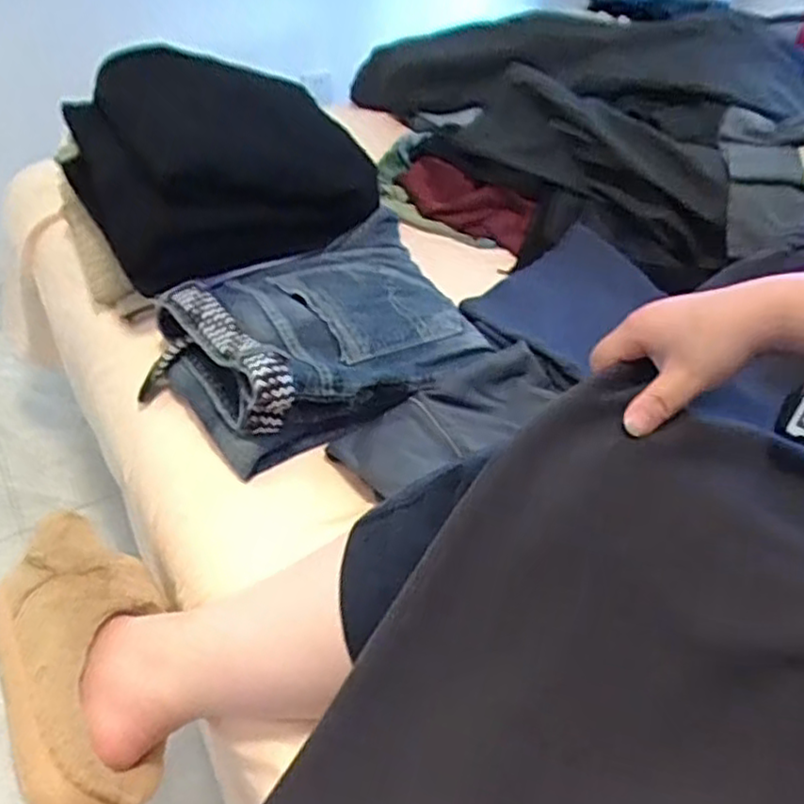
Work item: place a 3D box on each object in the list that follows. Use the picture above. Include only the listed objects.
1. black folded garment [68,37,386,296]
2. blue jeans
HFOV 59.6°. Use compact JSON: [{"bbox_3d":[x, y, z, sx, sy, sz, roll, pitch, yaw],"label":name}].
[{"bbox_3d":[-0.231,-0.300,0.883,0.334,0.169,0.311,-14,45,-17],"label":"black folded garment"},{"bbox_3d":[-0.085,-0.081,0.758,0.339,0.091,0.256,-27,49,-28],"label":"blue jeans"}]

